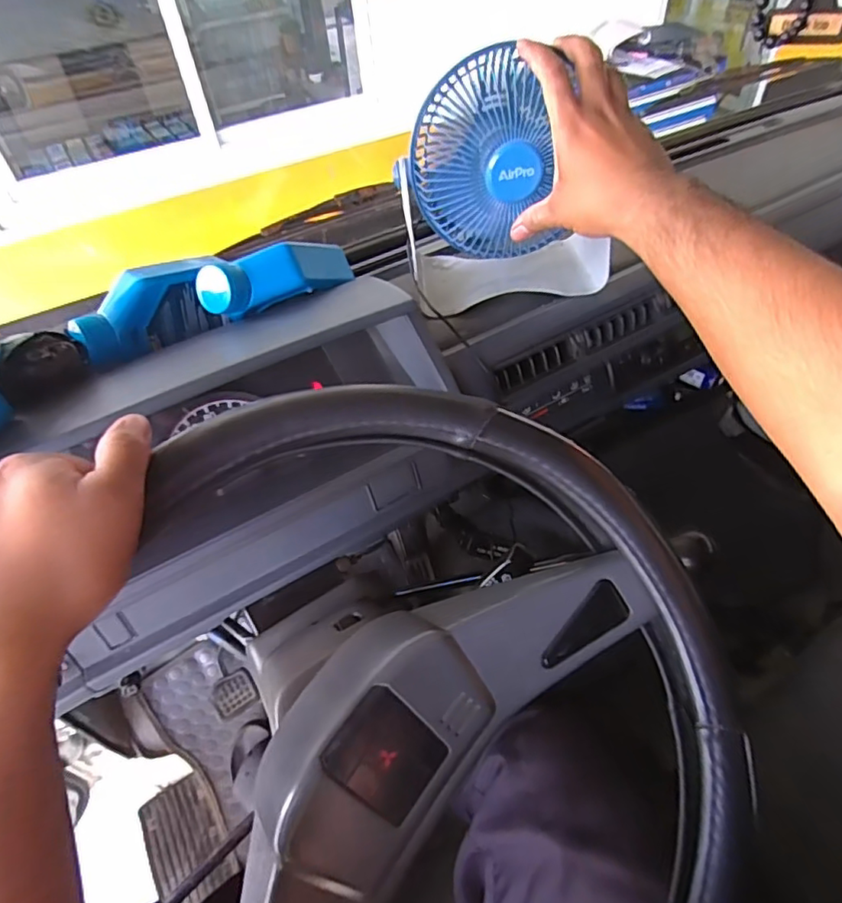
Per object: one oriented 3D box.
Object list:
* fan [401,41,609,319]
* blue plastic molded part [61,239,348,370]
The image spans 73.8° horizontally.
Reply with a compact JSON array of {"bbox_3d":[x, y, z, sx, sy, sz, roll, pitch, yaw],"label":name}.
[{"bbox_3d":[0.080,-0.237,0.532,0.186,0.168,0.117,-10,47,-4],"label":"fan"},{"bbox_3d":[-0.175,-0.143,0.497,0.243,0.059,0.077,-20,49,-13],"label":"blue plastic molded part"}]

